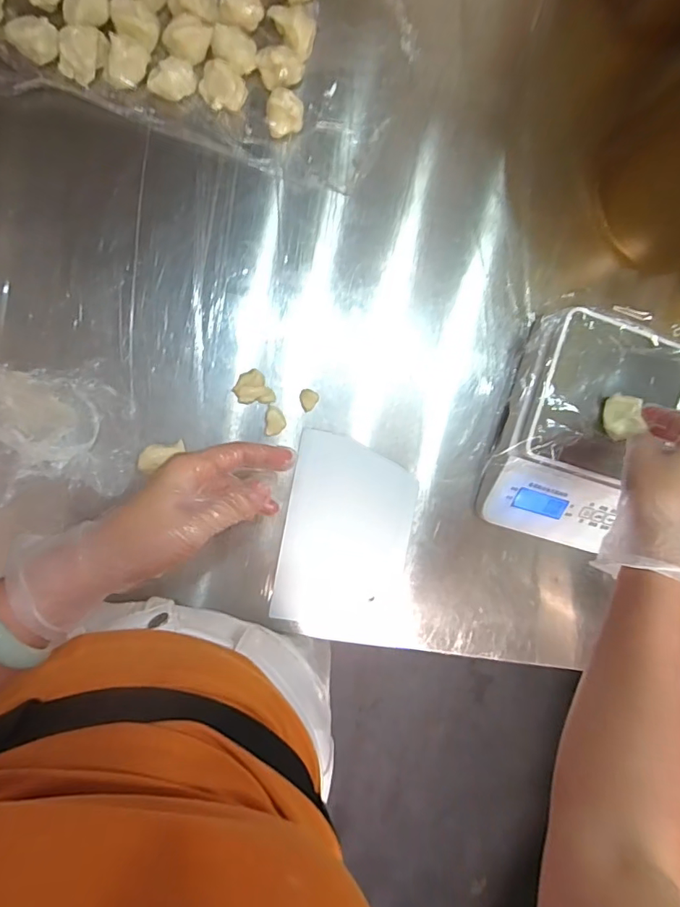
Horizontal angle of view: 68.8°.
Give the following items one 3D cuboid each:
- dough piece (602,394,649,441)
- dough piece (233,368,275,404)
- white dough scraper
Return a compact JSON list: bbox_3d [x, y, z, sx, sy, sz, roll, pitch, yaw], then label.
[{"bbox_3d":[0.268,-0.034,0.469,0.029,0.023,0.040,-11,97,-7],"label":"dough piece"},{"bbox_3d":[-0.081,-0.058,0.464,0.031,0.015,0.035,-34,99,-4],"label":"dough piece"},{"bbox_3d":[0.009,0.082,0.499,0.127,0.008,0.189,10,94,-9],"label":"white dough scraper"}]

